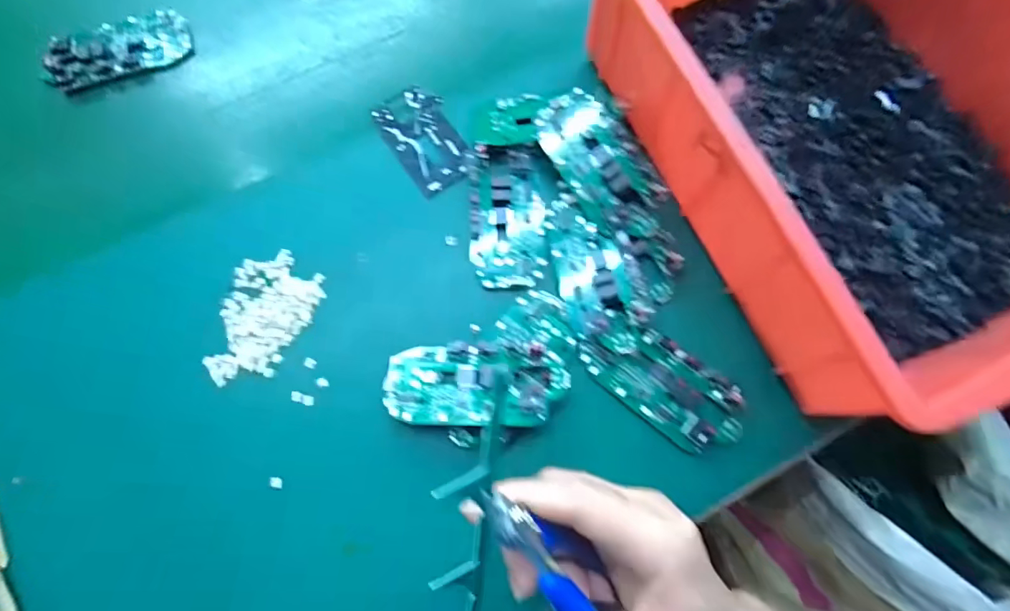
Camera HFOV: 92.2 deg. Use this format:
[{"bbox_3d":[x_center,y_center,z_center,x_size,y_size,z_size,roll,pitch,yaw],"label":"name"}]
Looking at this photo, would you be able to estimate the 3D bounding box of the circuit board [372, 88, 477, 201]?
[{"bbox_3d":[-0.052,-0.109,0.311,0.043,0.010,0.078,-31,78,-10],"label":"circuit board"}]

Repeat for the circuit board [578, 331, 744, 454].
[{"bbox_3d":[0.090,0.045,0.277,0.094,0.012,0.043,40,77,9],"label":"circuit board"}]

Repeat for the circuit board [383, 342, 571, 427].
[{"bbox_3d":[-0.016,0.043,0.265,0.097,0.017,0.044,3,74,-2],"label":"circuit board"}]

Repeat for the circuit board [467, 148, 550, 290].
[{"bbox_3d":[0.002,-0.056,0.293,0.046,0.015,0.086,0,74,-2],"label":"circuit board"}]

